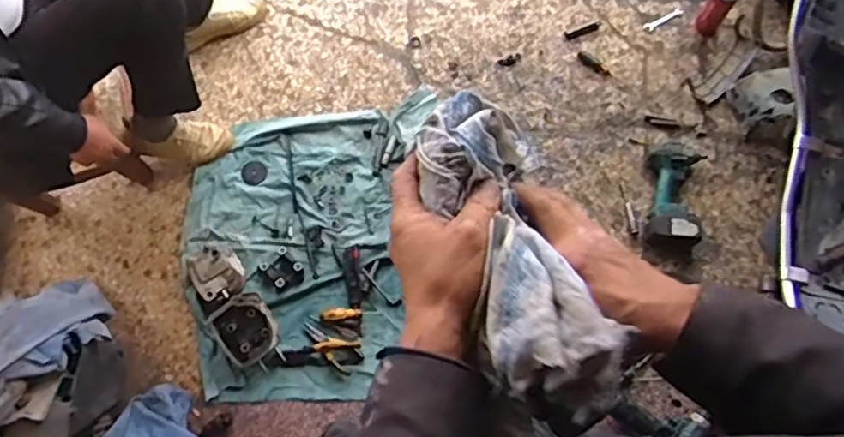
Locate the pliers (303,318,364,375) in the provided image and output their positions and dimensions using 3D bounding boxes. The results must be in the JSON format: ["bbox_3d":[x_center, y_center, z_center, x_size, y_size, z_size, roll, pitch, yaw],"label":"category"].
[{"bbox_3d":[-0.200,0.274,1.391,0.148,0.013,0.068,37,72,15],"label":"pliers"}]

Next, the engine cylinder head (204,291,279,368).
[{"bbox_3d":[-0.391,0.244,1.395,0.128,0.040,0.142,-34,87,0],"label":"engine cylinder head"}]

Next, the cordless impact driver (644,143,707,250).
[{"bbox_3d":[0.595,-0.051,1.474,0.125,0.090,0.258,10,74,5],"label":"cordless impact driver"}]

